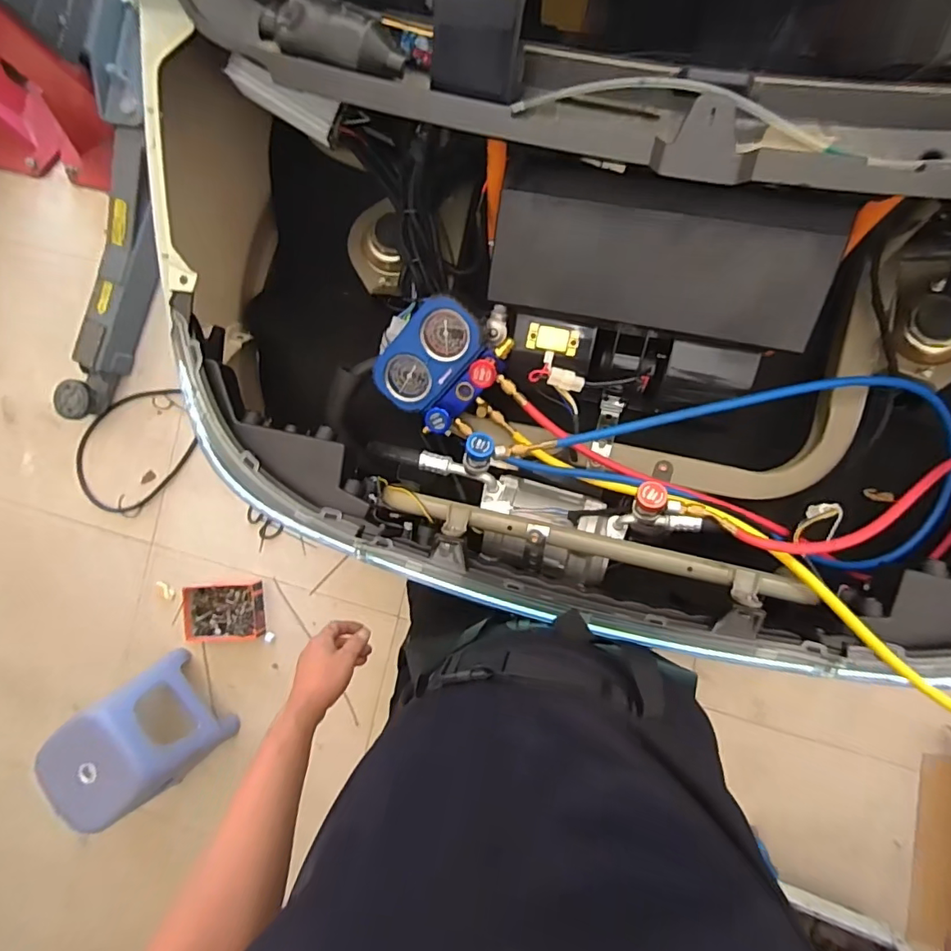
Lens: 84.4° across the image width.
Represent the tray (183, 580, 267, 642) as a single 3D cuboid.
[{"bbox_3d":[-0.725,0.394,1.519,0.240,0.035,0.165,-6,89,8],"label":"tray"}]

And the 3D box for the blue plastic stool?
[{"bbox_3d":[-0.877,0.681,1.351,0.297,0.306,0.289,-36,85,6],"label":"blue plastic stool"}]

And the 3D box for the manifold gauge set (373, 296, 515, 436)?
[{"bbox_3d":[-0.042,-0.141,0.667,0.131,0.070,0.151,41,115,1],"label":"manifold gauge set"}]

